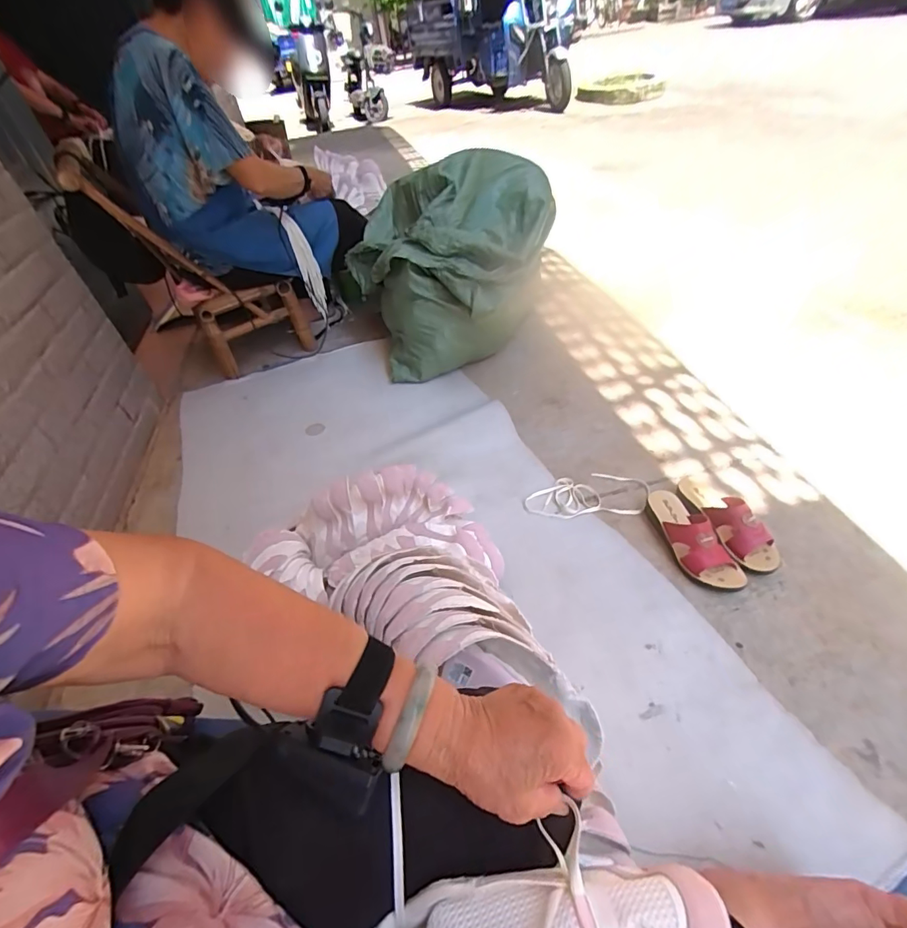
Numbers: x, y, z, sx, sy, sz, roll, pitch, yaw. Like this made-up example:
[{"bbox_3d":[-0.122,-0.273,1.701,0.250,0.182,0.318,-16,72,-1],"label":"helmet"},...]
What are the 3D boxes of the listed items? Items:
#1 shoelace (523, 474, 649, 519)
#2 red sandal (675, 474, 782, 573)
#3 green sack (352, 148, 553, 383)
[{"bbox_3d":[0.283,0.065,0.994,0.264,0.010,0.114,-7,45,3],"label":"shoelace"},{"bbox_3d":[0.520,0.102,0.897,0.092,0.078,0.233,-17,45,-8],"label":"red sandal"},{"bbox_3d":[-0.010,-0.537,1.323,0.575,0.442,0.469,-5,45,5],"label":"green sack"}]

